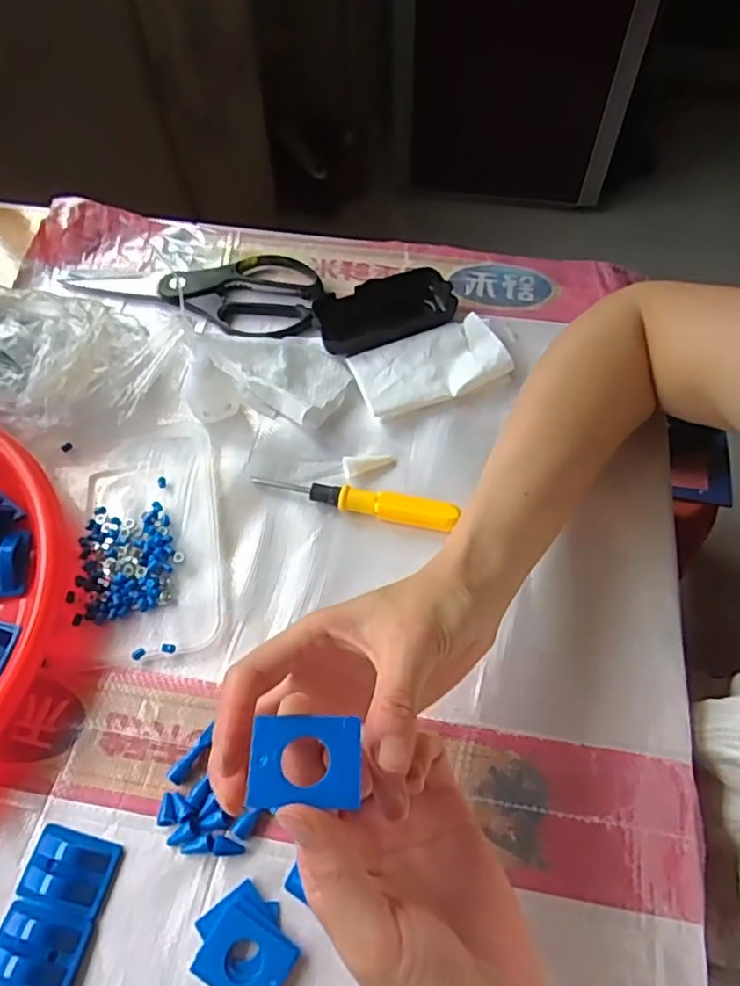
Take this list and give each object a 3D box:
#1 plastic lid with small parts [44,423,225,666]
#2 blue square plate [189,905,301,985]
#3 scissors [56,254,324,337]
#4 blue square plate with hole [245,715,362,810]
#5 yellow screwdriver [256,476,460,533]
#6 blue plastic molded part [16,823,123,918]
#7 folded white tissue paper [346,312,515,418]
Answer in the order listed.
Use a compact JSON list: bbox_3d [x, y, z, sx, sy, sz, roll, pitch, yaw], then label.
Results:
[{"bbox_3d":[-0.147,0.027,0.423,0.097,0.009,0.164,-4,60,-2],"label":"plastic lid with small parts"},{"bbox_3d":[-0.059,0.224,0.307,0.041,0.004,0.033,29,61,14],"label":"blue square plate"},{"bbox_3d":[-0.144,-0.176,0.534,0.210,0.012,0.091,13,61,8],"label":"scissors"},{"bbox_3d":[-0.023,0.099,0.237,0.040,0.006,0.031,0,60,1],"label":"blue square plate with hole"},{"bbox_3d":[-0.011,0.003,0.425,0.137,0.019,0.015,13,61,8],"label":"yellow screwdriver"},{"bbox_3d":[-0.154,0.190,0.325,0.044,0.014,0.033,12,61,8],"label":"blue plastic molded part"},{"bbox_3d":[0.045,-0.095,0.485,0.112,0.020,0.060,-21,61,-11],"label":"folded white tissue paper"}]

